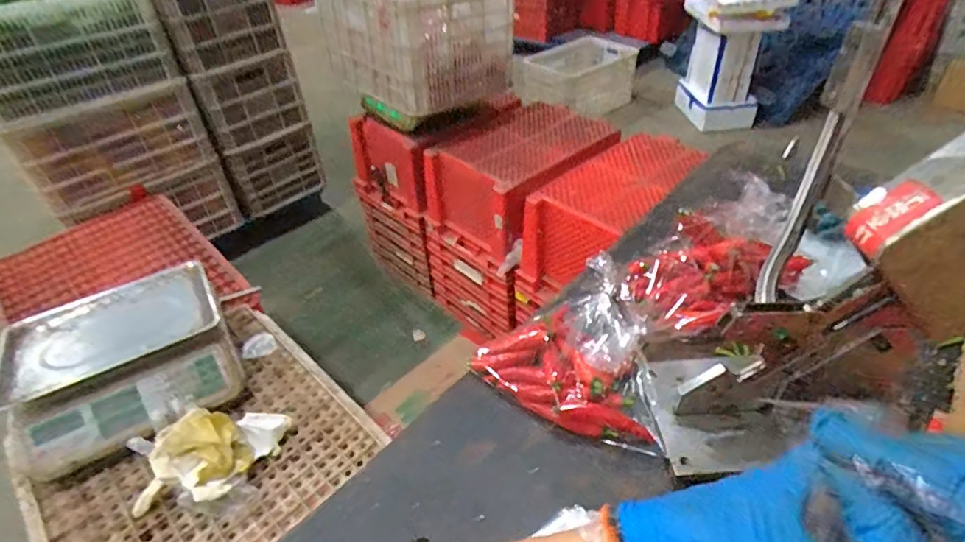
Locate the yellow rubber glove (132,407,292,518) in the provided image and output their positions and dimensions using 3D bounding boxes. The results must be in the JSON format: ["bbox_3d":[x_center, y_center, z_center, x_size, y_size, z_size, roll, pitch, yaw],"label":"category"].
[{"bbox_3d":[-0.420,0.283,0.813,0.182,0.064,0.156,-3,40,3],"label":"yellow rubber glove"}]

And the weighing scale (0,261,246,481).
[{"bbox_3d":[-0.644,0.155,0.935,0.341,0.108,0.341,-25,44,-22],"label":"weighing scale"}]

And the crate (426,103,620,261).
[{"bbox_3d":[0.148,-0.307,1.698,0.539,0.241,0.409,-30,46,-27],"label":"crate"}]

